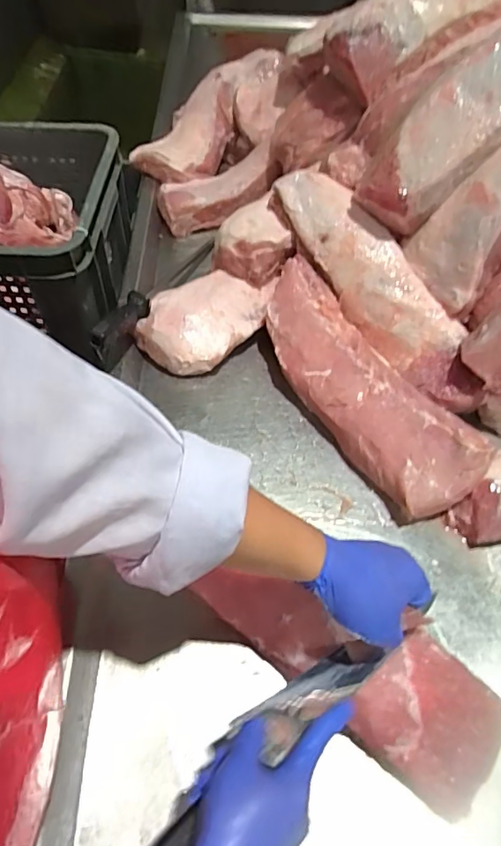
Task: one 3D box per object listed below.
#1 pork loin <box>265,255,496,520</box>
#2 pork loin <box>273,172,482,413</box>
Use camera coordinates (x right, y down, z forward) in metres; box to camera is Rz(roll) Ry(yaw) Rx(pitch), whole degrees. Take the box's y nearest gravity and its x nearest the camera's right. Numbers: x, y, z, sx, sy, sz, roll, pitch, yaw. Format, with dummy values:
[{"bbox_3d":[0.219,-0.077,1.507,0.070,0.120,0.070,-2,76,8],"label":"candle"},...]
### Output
[{"bbox_3d":[0.139,-0.058,0.702,0.130,0.093,0.419,-26,59,-20],"label":"pork loin"},{"bbox_3d":[0.188,-0.202,0.752,0.104,0.085,0.444,-29,78,-21],"label":"pork loin"}]

